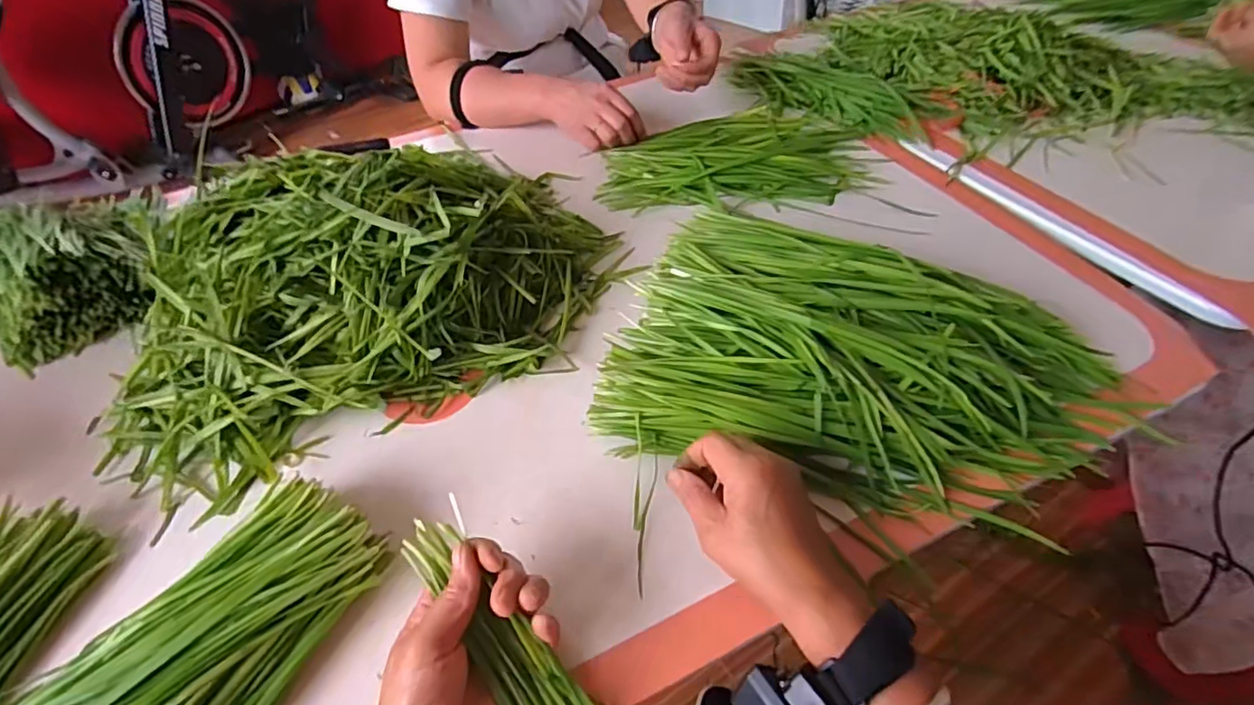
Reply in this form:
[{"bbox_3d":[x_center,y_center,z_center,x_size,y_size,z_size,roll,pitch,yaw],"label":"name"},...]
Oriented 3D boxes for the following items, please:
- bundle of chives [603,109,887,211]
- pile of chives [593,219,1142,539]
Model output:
[{"bbox_3d":[0.129,-0.246,0.739,0.309,0.032,0.193,-2,47,3],"label":"bundle of chives"},{"bbox_3d":[0.188,0.000,0.481,0.377,0.065,0.230,9,49,13],"label":"pile of chives"}]

